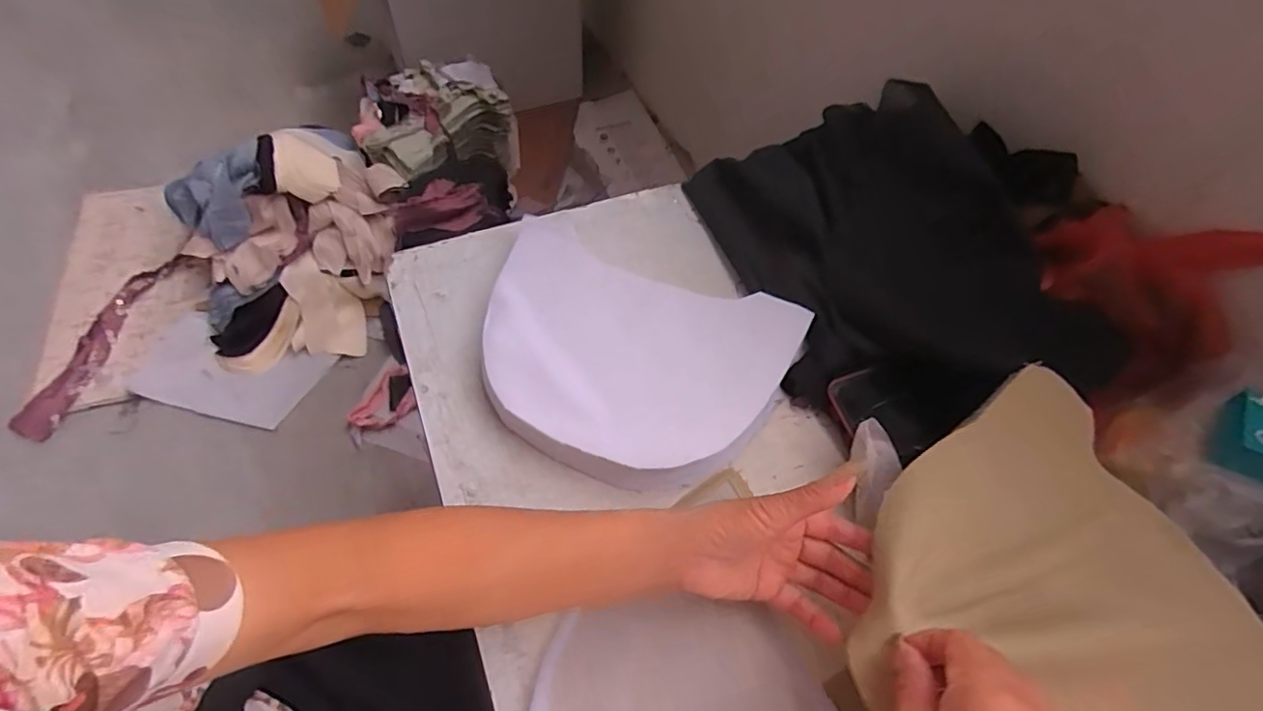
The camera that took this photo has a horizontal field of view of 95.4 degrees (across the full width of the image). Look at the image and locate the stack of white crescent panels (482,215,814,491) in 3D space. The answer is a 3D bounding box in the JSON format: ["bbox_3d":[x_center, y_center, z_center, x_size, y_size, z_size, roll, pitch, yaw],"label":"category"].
[{"bbox_3d":[-0.009,-0.005,0.498,0.274,0.038,0.211,24,59,11],"label":"stack of white crescent panels"}]

